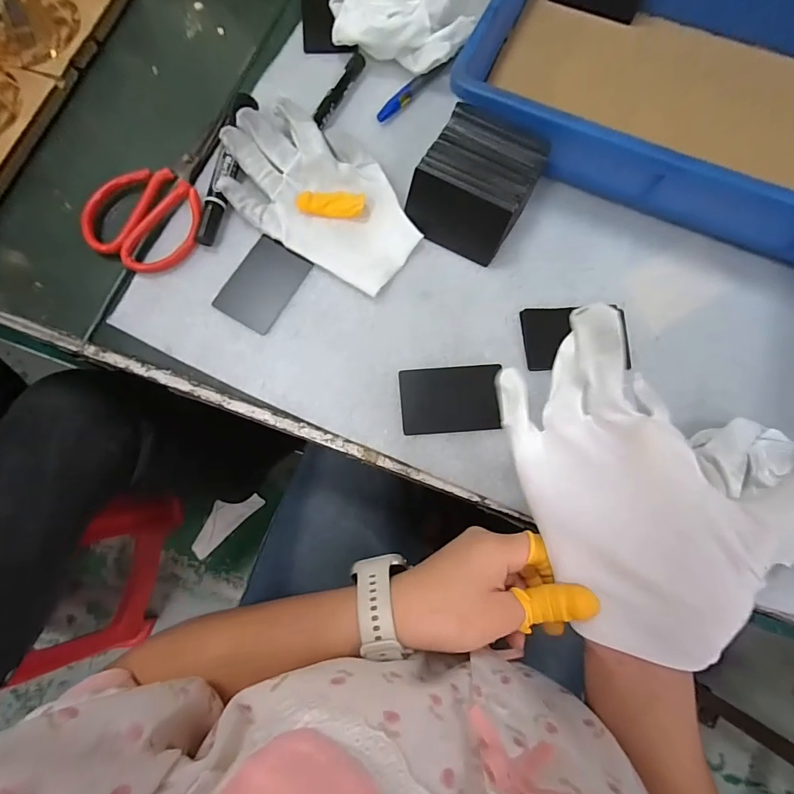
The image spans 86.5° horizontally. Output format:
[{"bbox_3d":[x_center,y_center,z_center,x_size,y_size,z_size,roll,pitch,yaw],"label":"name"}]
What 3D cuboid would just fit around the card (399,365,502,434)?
[{"bbox_3d":[0.043,0.001,0.338,0.078,0.004,0.052,-4,80,-2],"label":"card"}]

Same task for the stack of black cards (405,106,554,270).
[{"bbox_3d":[0.064,-0.173,0.350,0.086,0.049,0.095,28,79,4],"label":"stack of black cards"}]

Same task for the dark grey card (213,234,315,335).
[{"bbox_3d":[-0.113,-0.095,0.355,0.054,0.005,0.074,31,81,4],"label":"dark grey card"}]

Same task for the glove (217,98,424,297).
[{"bbox_3d":[-0.066,-0.173,0.365,0.183,0.022,0.103,35,81,5],"label":"glove"}]

